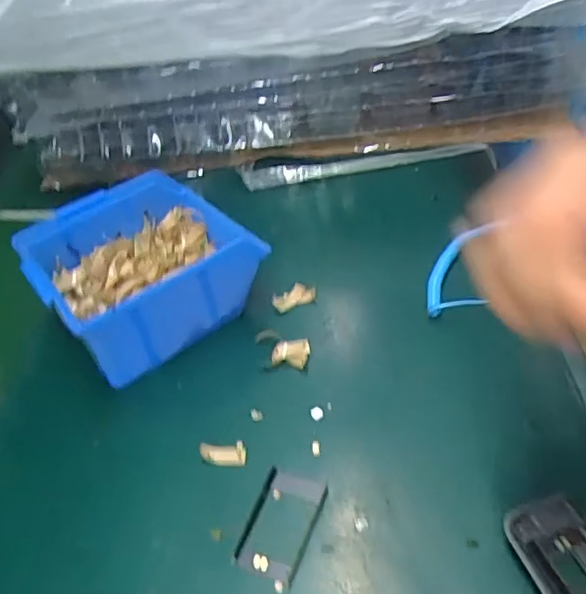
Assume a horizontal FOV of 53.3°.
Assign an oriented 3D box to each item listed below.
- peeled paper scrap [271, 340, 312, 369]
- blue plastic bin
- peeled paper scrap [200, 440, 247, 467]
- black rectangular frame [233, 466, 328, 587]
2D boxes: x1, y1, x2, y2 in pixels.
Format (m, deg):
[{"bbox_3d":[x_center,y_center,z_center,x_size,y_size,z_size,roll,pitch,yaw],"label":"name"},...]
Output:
[{"bbox_3d":[-0.001,0.035,0.369,0.022,0.007,0.019,1,44,15],"label":"peeled paper scrap"},{"bbox_3d":[-0.101,-0.020,0.400,0.130,0.059,0.129,-31,48,-24],"label":"blue plastic bin"},{"bbox_3d":[-0.039,0.086,0.323,0.026,0.004,0.014,-5,43,9],"label":"peeled paper scrap"},{"bbox_3d":[-0.006,0.111,0.289,0.032,0.004,0.053,8,46,22],"label":"black rectangular frame"}]

